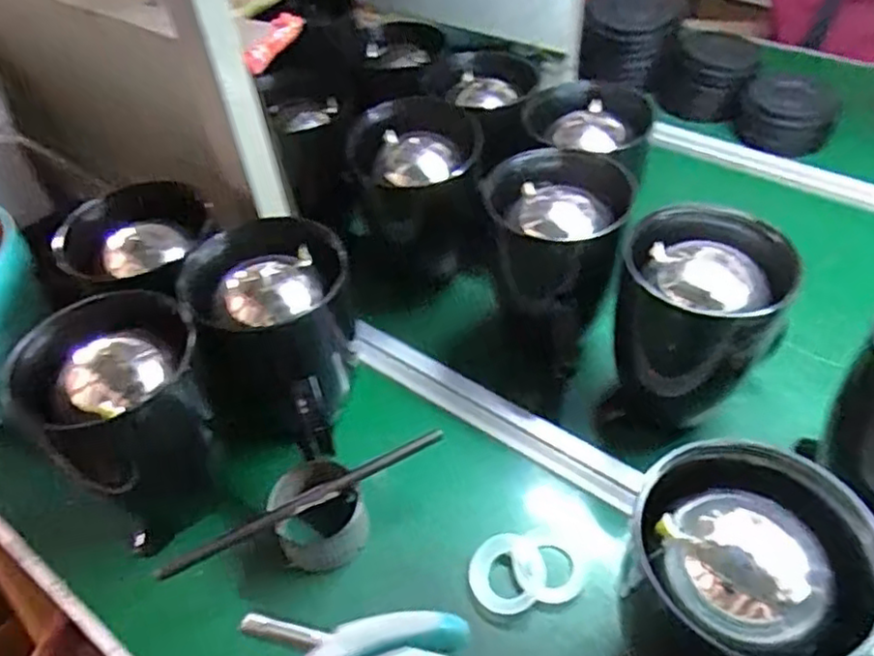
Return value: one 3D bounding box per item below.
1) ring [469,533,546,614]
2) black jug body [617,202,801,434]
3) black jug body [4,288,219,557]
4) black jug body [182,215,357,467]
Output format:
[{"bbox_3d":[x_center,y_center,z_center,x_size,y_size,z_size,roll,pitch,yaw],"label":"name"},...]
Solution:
[{"bbox_3d":[0.055,0.194,0.533,0.061,0.009,0.059,1,51,-2],"label":"ring"},{"bbox_3d":[0.213,-0.004,0.576,0.111,0.167,0.108,-2,46,2],"label":"black jug body"},{"bbox_3d":[-0.242,0.078,0.550,0.123,0.179,0.131,-32,52,-24],"label":"black jug body"},{"bbox_3d":[-0.140,0.005,0.595,0.118,0.162,0.120,10,48,14],"label":"black jug body"}]

